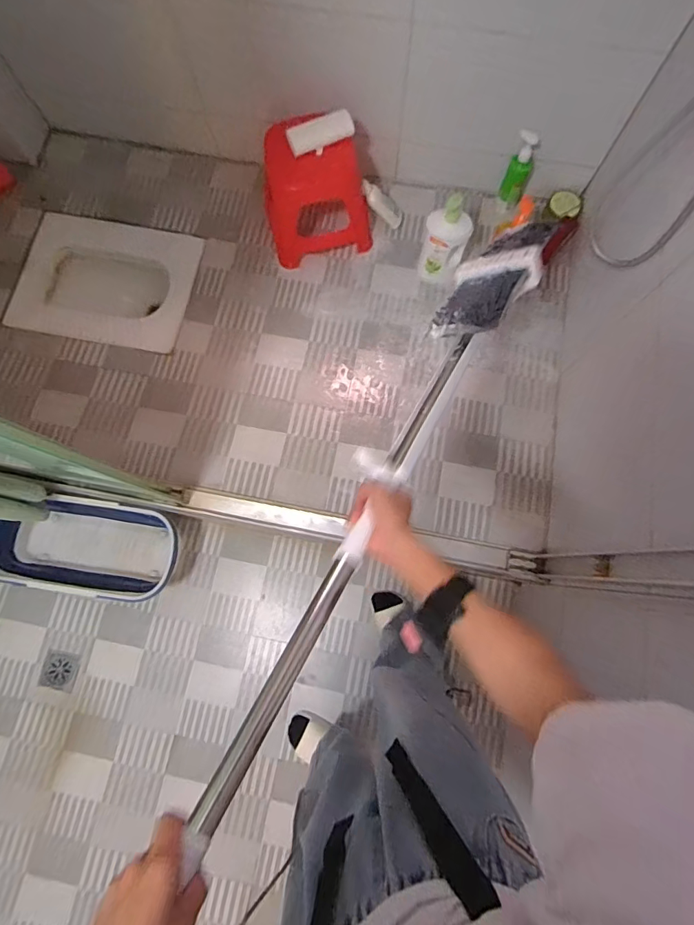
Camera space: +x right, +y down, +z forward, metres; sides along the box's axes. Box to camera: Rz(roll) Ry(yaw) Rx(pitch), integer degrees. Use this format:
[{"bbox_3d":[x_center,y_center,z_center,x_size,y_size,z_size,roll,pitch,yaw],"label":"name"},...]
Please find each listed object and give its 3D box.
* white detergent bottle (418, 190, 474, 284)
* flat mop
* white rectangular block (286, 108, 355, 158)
[{"bbox_3d":[0.280,-0.630,1.263,0.125,0.260,0.091,16,79,5],"label":"white detergent bottle"},{"bbox_3d":[0.122,-0.091,0.642,0.113,0.084,1.097,27,60,8],"label":"flat mop"},{"bbox_3d":[-0.068,-0.859,1.163,0.167,0.051,0.053,-28,79,-4],"label":"white rectangular block"}]

